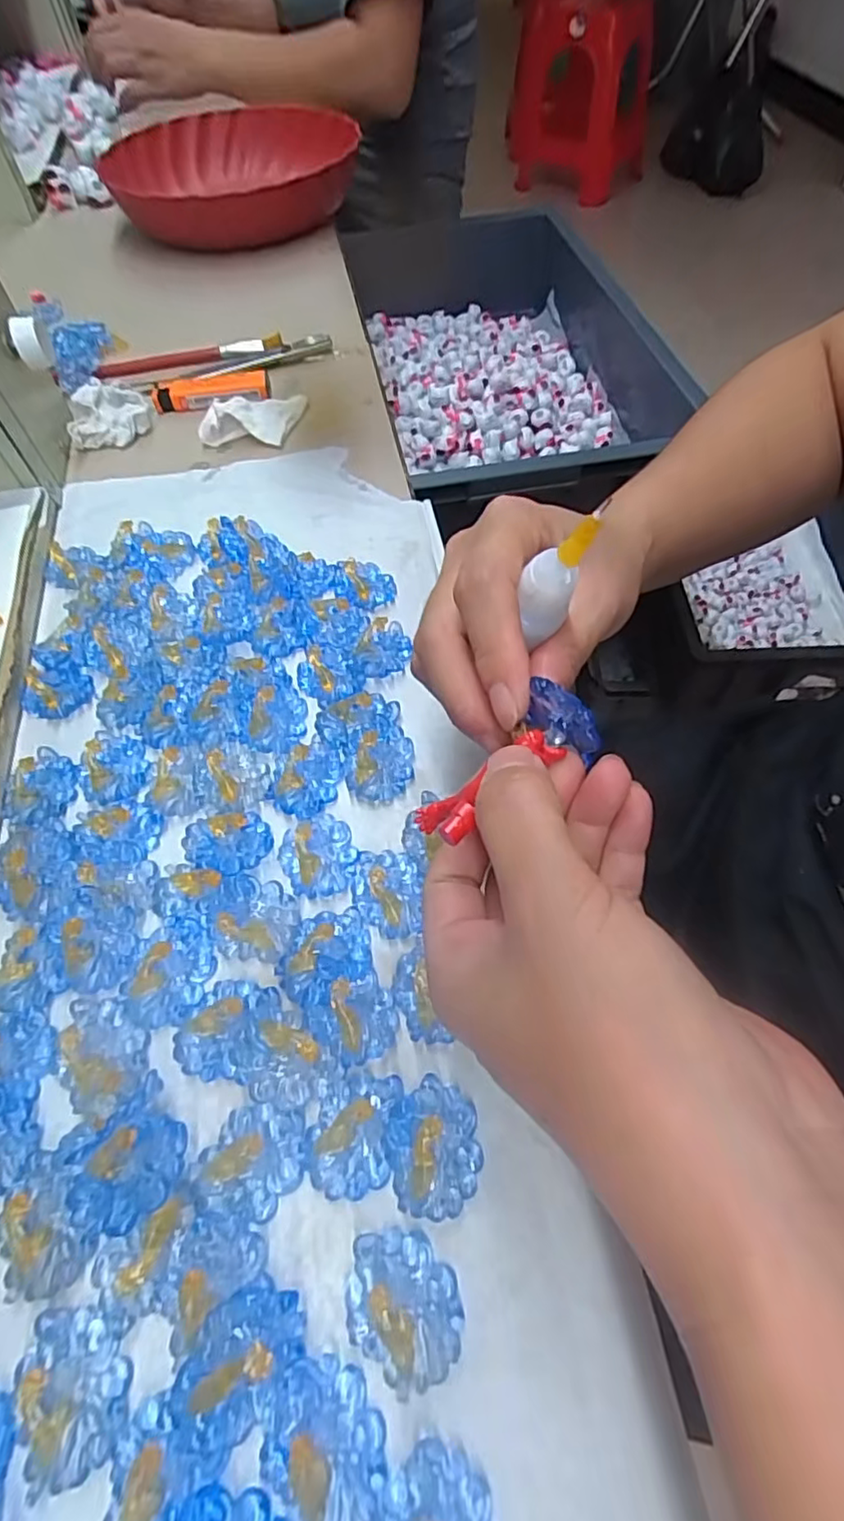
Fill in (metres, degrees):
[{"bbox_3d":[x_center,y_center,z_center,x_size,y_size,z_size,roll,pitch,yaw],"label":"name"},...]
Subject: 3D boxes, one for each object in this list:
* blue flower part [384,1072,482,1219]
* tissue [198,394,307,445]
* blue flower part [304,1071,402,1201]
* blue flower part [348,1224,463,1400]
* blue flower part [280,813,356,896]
[{"bbox_3d":[0.004,0.123,0.195,0.029,0.009,0.037,-8,59,-2],"label":"blue flower part"},{"bbox_3d":[-0.114,-0.231,0.409,0.068,0.013,0.042,-6,59,-1],"label":"tissue"},{"bbox_3d":[-0.023,0.120,0.197,0.027,0.010,0.035,6,60,7],"label":"blue flower part"},{"bbox_3d":[-0.006,0.156,0.175,0.029,0.009,0.037,-38,64,-18],"label":"blue flower part"},{"bbox_3d":[-0.043,0.039,0.250,0.030,0.006,0.035,-18,60,-8],"label":"blue flower part"}]

